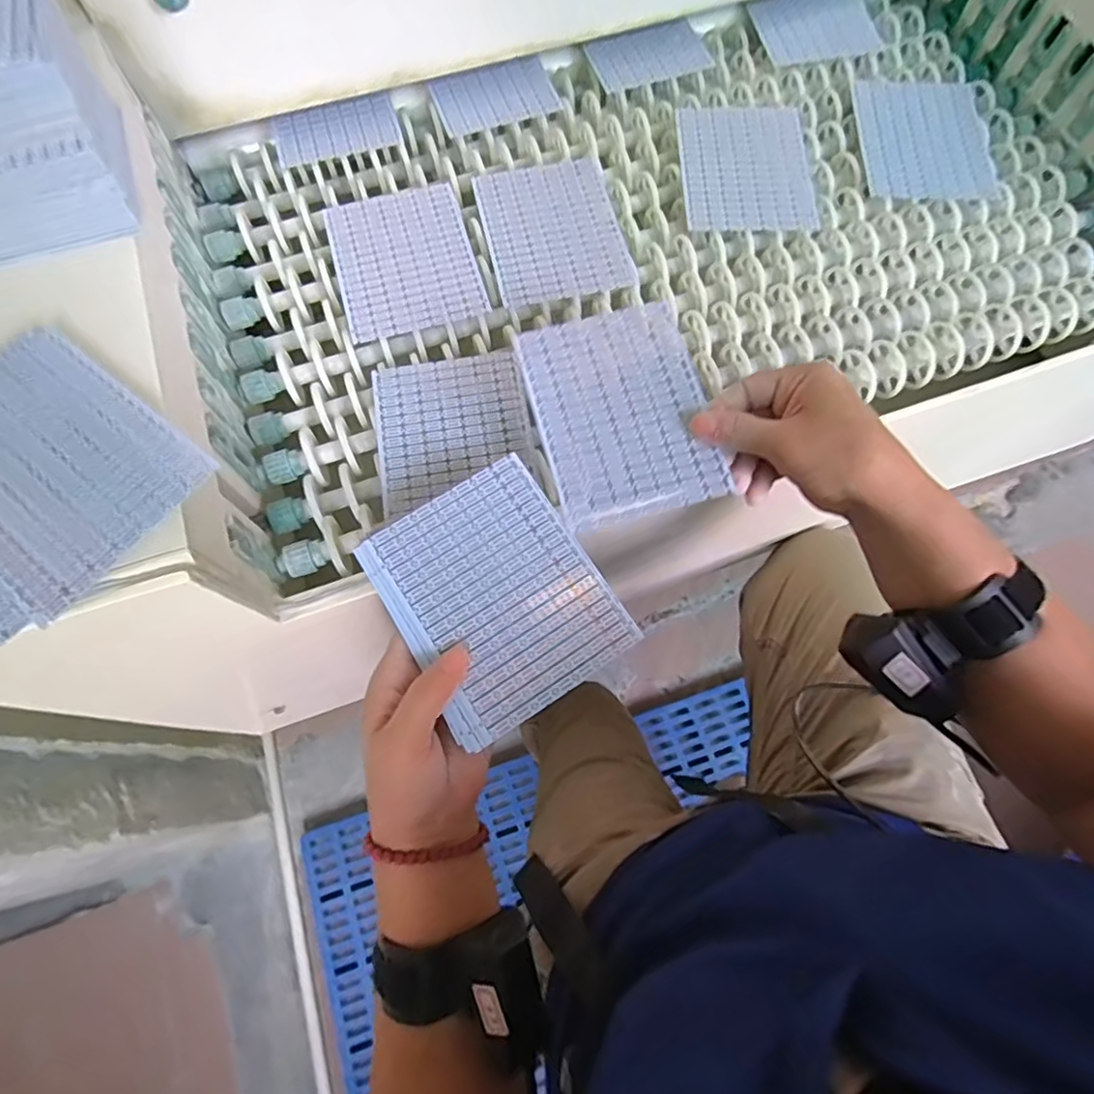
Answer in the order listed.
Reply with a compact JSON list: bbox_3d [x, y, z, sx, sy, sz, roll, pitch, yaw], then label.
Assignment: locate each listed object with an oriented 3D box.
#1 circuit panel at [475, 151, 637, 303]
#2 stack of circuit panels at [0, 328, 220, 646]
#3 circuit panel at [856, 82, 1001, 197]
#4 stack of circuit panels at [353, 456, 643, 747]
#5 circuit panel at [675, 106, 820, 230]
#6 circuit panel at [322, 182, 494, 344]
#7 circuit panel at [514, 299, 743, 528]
[{"bbox_3d":[0.005,-0.244,0.474,0.103,0.005,0.128,-13,71,-5],"label":"circuit panel"},{"bbox_3d":[-0.244,-0.038,0.295,0.137,0.004,0.115,39,75,12],"label":"stack of circuit panels"},{"bbox_3d":[0.313,-0.343,0.512,0.105,0.009,0.136,2,69,1],"label":"circuit panel"},{"bbox_3d":[-0.028,0.025,0.345,0.108,0.011,0.129,-32,74,-11],"label":"stack of circuit panels"},{"bbox_3d":[0.161,-0.307,0.499,0.104,0.009,0.133,0,71,0],"label":"circuit panel"},{"bbox_3d":[-0.106,-0.216,0.460,0.100,0.004,0.129,-16,72,-6],"label":"circuit panel"},{"bbox_3d":[0.045,-0.082,0.373,0.098,0.004,0.127,-15,78,-4],"label":"circuit panel"}]

